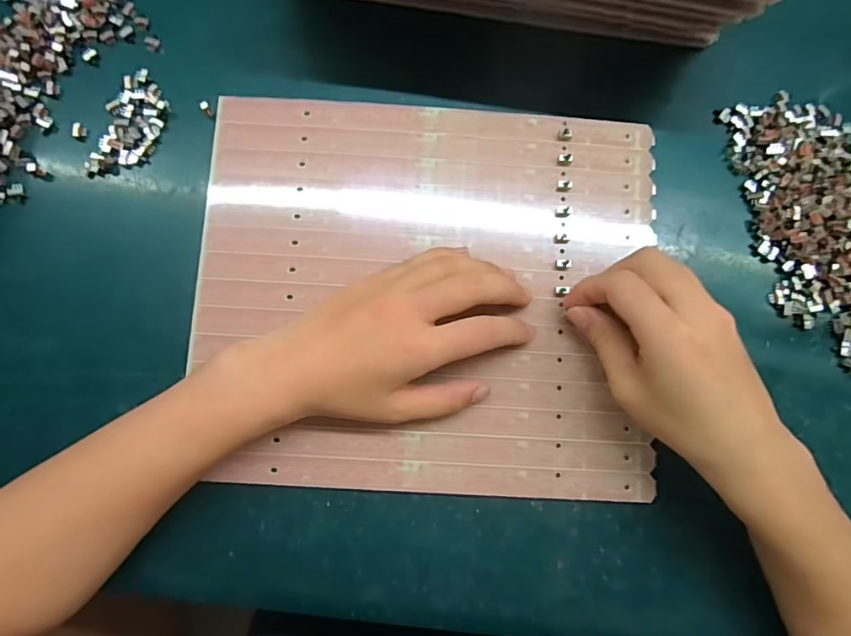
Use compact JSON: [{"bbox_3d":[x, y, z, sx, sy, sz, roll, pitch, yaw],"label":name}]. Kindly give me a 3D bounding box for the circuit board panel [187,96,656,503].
[{"bbox_3d":[0.000,-0.016,0.309,0.279,0.005,0.237,3,83,-1],"label":"circuit board panel"}]

